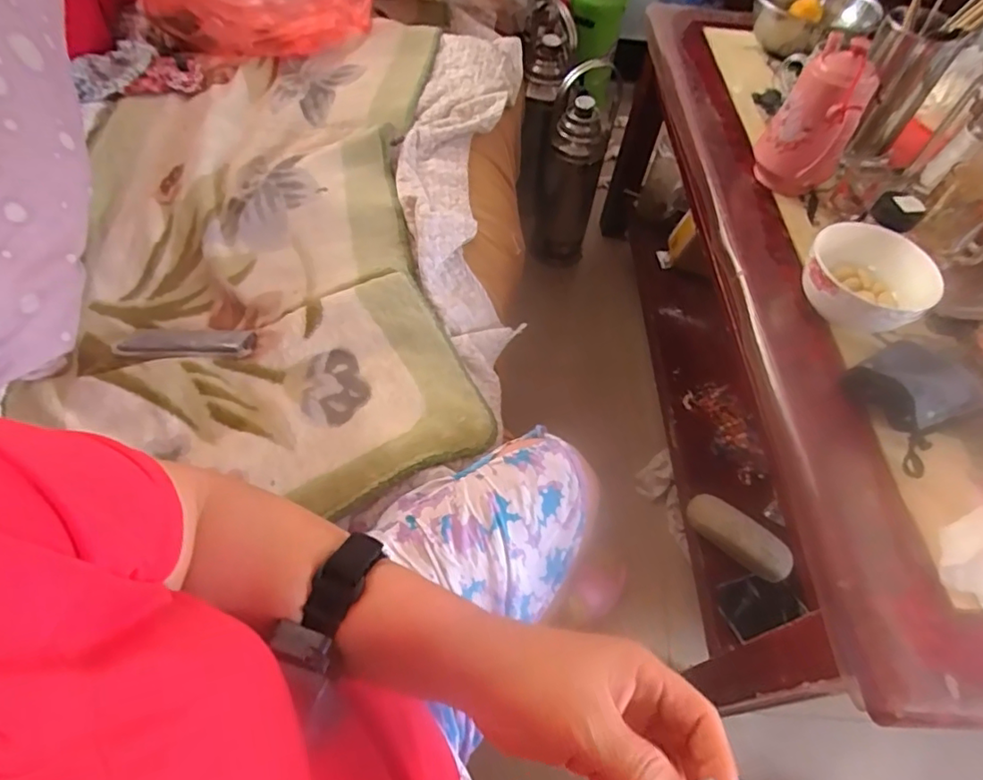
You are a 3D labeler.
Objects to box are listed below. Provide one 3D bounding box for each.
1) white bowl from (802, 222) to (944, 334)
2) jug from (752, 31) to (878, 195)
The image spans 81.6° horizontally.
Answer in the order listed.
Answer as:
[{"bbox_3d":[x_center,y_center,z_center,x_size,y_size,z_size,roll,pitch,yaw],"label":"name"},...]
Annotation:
[{"bbox_3d":[0.400,-0.119,0.617,0.117,0.055,0.112,2,56,-3],"label":"white bowl"},{"bbox_3d":[0.409,-0.341,0.720,0.098,0.160,0.148,29,58,15],"label":"jug"}]

